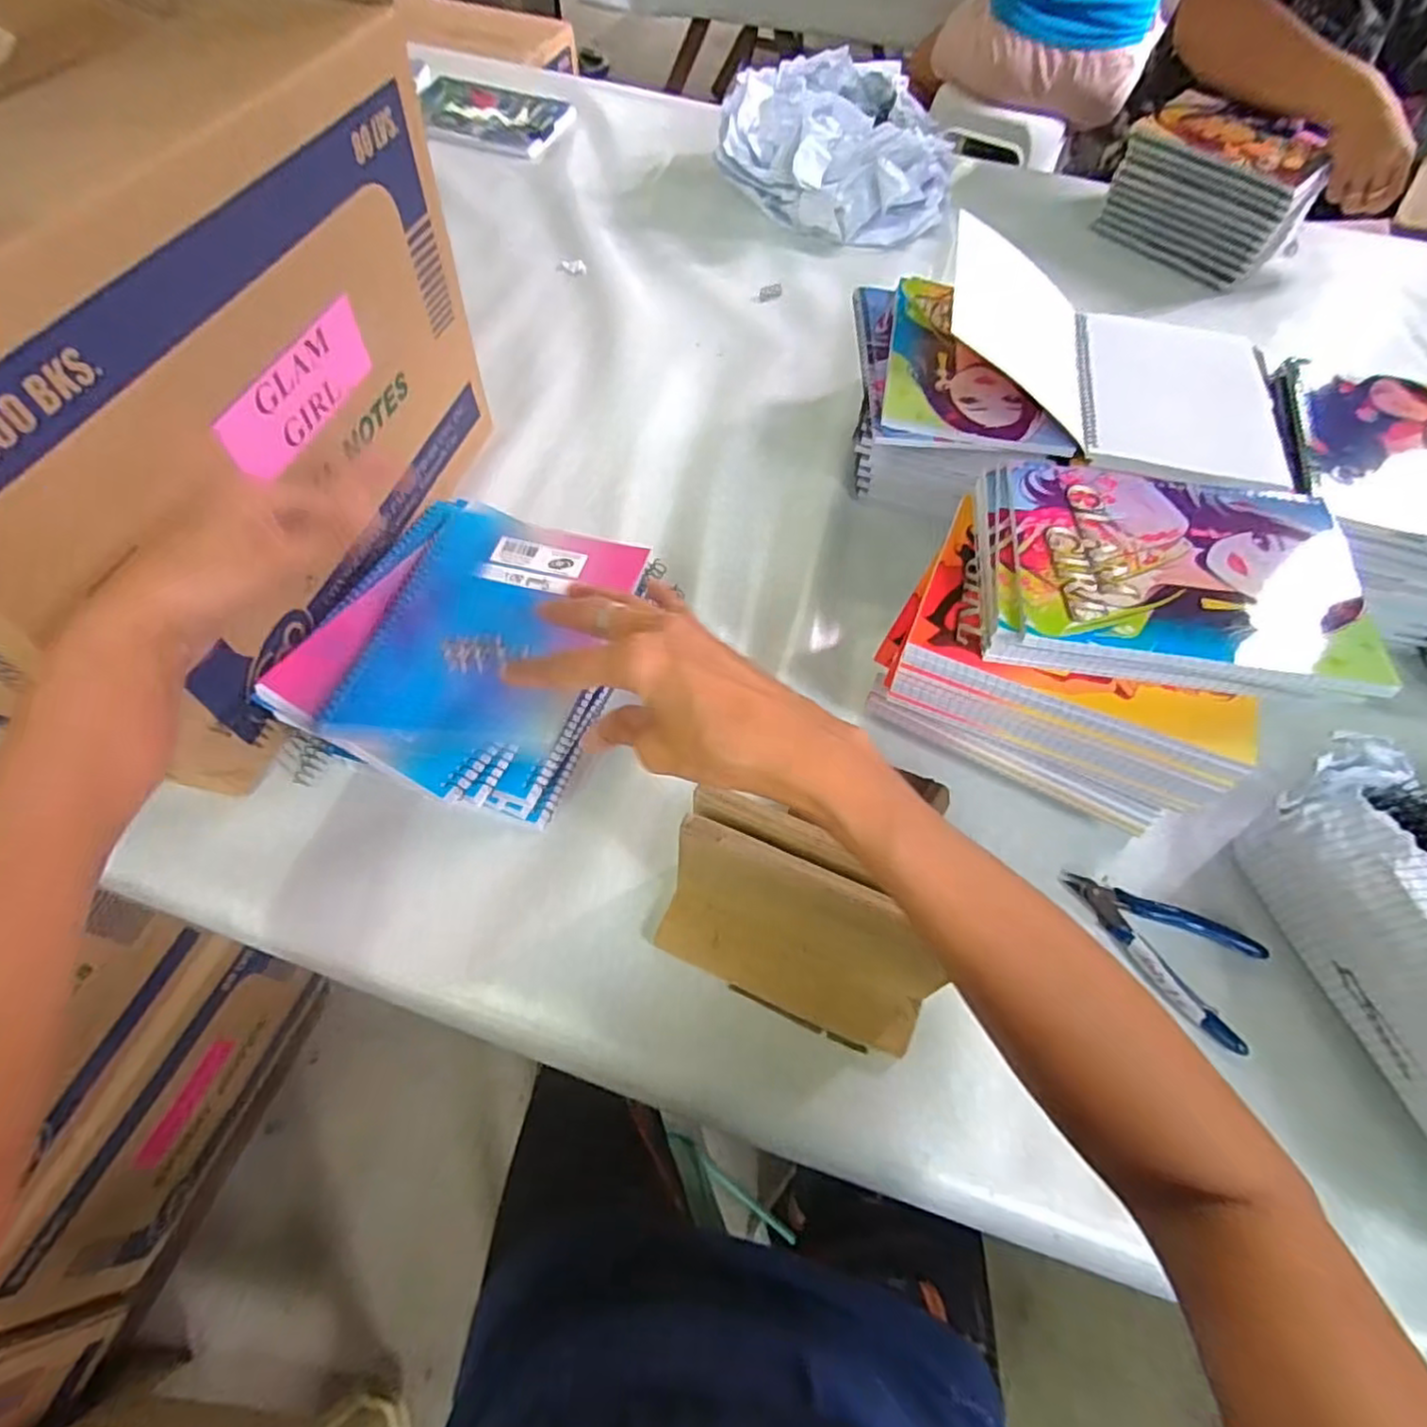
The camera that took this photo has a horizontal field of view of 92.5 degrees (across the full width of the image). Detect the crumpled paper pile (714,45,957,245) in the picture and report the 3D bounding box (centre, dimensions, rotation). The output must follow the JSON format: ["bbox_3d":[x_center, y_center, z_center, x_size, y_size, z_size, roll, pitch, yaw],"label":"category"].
[{"bbox_3d":[0.163,-0.724,0.874,0.284,0.115,0.278,10,59,2],"label":"crumpled paper pile"}]

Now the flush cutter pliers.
[{"bbox_3d":[0.280,0.145,0.433,0.119,0.016,0.071,32,62,14],"label":"flush cutter pliers"}]

